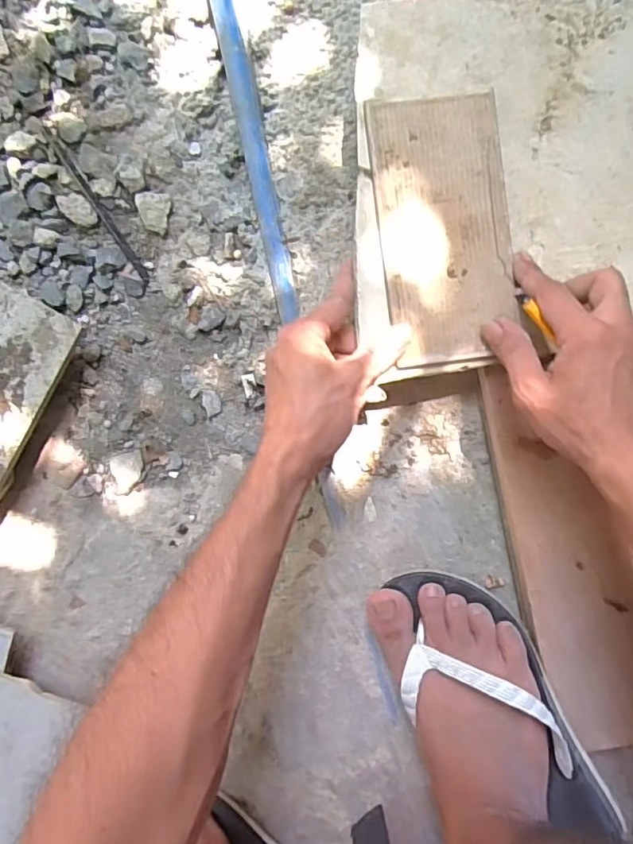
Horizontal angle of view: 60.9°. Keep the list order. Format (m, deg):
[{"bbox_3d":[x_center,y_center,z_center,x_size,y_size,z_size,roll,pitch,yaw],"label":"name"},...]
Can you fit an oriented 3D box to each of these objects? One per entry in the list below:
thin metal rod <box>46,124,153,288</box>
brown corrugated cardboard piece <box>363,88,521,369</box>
[{"bbox_3d":[-0.198,-0.196,0.489,0.010,0.011,0.157,-33,89,6],"label":"thin metal rod"},{"bbox_3d":[0.096,-0.143,0.403,0.095,0.013,0.194,-7,92,6],"label":"brown corrugated cardboard piece"}]

